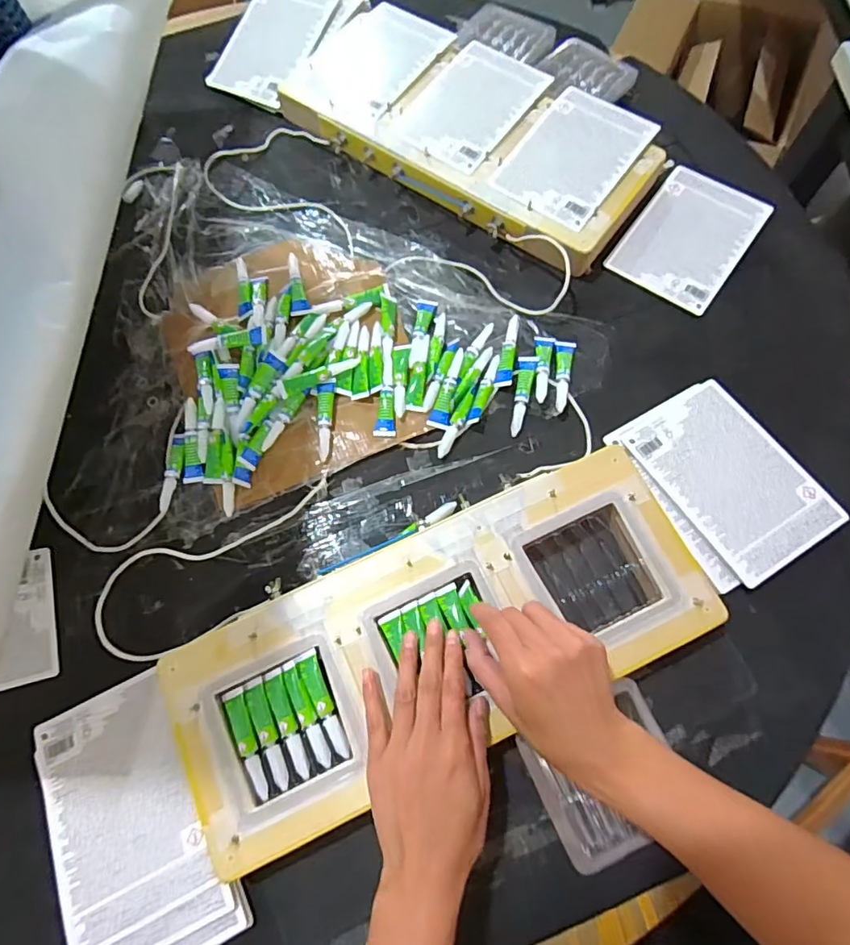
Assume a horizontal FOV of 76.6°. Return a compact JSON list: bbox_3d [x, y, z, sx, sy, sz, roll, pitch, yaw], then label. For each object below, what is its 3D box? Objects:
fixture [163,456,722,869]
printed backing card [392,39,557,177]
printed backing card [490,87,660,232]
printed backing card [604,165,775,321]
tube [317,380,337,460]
[{"bbox_3d":[0.017,0.133,0.436,0.427,0.027,0.168,-25,72,-6],"label":"fixture"},{"bbox_3d":[0.053,-0.418,0.607,0.117,0.009,0.168,34,76,13],"label":"printed backing card"},{"bbox_3d":[0.159,-0.341,0.576,0.116,0.010,0.161,34,76,13],"label":"printed backing card"},{"bbox_3d":[0.287,-0.257,0.582,0.115,0.008,0.169,34,76,13],"label":"printed backing card"},{"bbox_3d":[-0.095,-0.050,0.514,0.017,0.014,0.077,-1,71,2],"label":"tube"}]

